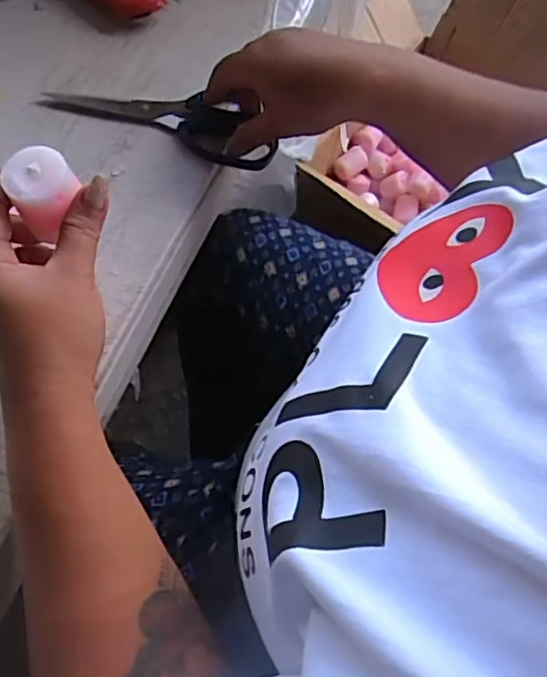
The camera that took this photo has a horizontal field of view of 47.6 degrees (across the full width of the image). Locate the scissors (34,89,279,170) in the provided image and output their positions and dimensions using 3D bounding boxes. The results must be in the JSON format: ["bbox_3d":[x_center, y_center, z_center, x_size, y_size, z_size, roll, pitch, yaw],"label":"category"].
[{"bbox_3d":[-0.087,-0.173,0.474,0.184,0.018,0.058,13,65,5],"label":"scissors"}]

